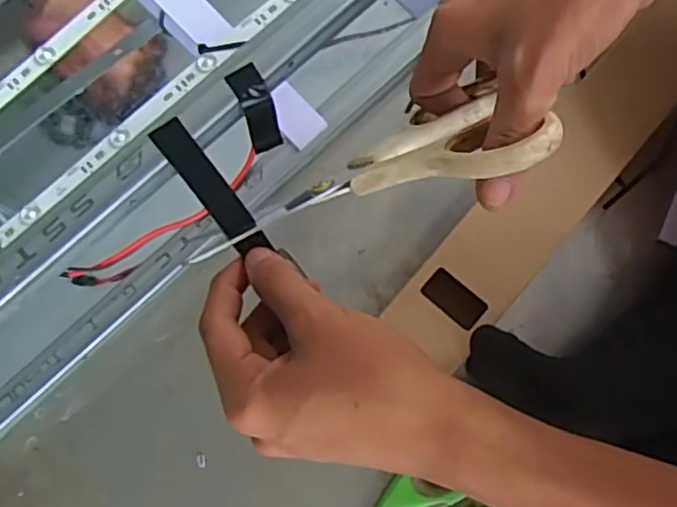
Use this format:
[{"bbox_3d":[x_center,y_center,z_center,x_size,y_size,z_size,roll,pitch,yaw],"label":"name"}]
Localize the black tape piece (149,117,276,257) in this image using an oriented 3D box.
[{"bbox_3d":[-0.060,-0.031,0.310,0.016,0.005,0.070,-38,97,-18],"label":"black tape piece"}]

